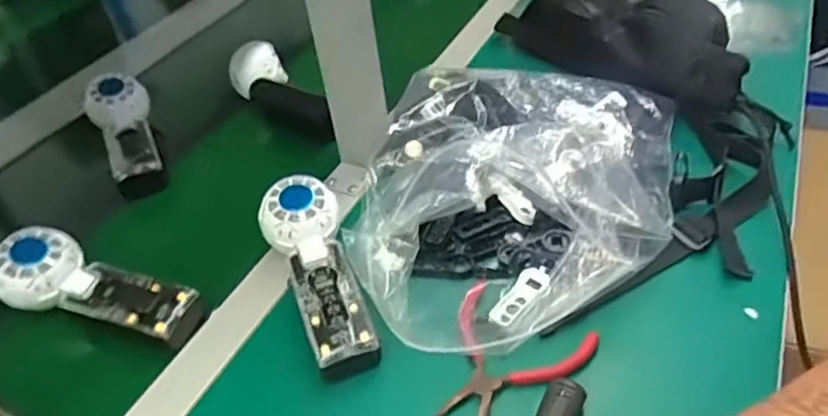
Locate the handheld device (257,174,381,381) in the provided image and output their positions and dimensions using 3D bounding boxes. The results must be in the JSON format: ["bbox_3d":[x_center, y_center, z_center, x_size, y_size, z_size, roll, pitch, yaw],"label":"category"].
[{"bbox_3d":[-0.074,0.049,0.473,0.064,0.057,0.163,-16,43,-11],"label":"handheld device"}]

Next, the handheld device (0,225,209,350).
[{"bbox_3d":[-0.241,0.061,0.477,0.163,0.049,0.056,12,45,18],"label":"handheld device"}]

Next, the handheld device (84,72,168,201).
[{"bbox_3d":[-0.293,-0.081,0.648,0.063,0.053,0.158,-25,46,-20],"label":"handheld device"}]

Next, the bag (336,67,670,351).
[{"bbox_3d":[0.079,-0.028,0.523,0.258,0.066,0.330,9,44,15],"label":"bag"}]

